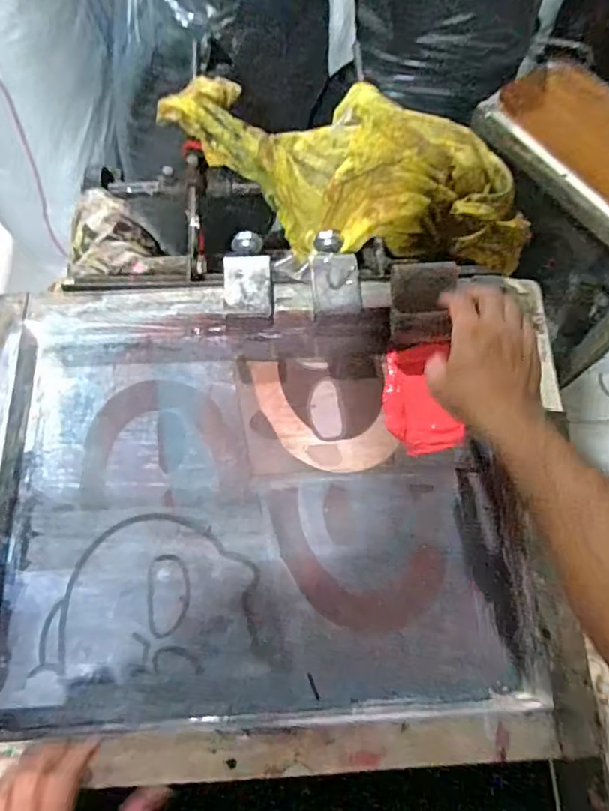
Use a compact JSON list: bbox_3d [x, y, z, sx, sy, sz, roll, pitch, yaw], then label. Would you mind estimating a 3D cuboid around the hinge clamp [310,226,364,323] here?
[{"bbox_3d":[0.033,-0.158,0.655,0.053,0.036,0.135,-4,67,-1],"label":"hinge clamp"}]

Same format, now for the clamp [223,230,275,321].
[{"bbox_3d":[-0.063,-0.149,0.643,0.054,0.027,0.123,-2,67,-1],"label":"clamp"}]

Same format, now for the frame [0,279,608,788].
[{"bbox_3d":[-0.046,0.095,0.569,0.572,0.051,0.462,-3,67,-1],"label":"frame"}]

